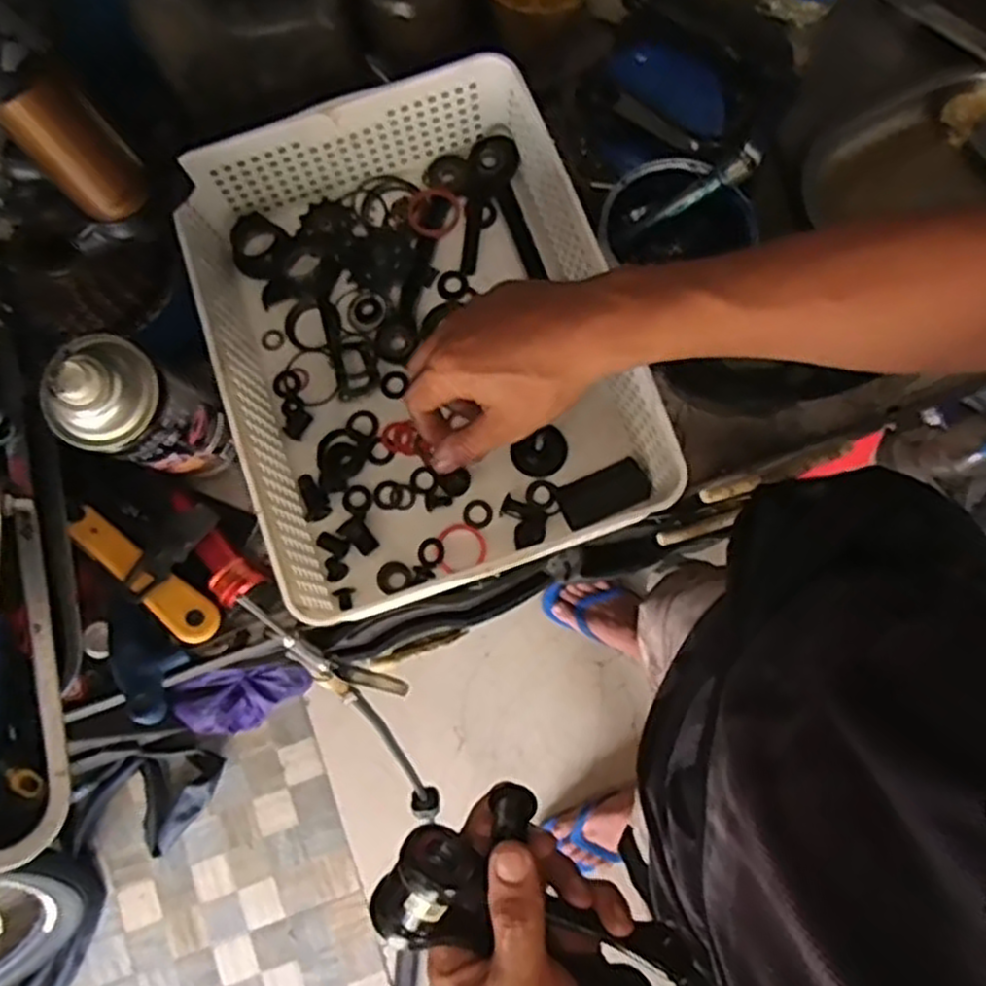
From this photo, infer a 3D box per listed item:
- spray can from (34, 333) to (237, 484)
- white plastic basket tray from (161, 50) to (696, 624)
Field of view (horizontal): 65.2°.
[{"bbox_3d":[-0.208,-0.044,0.457,0.057,0.155,0.058,0,79,0],"label":"spray can"},{"bbox_3d":[-0.053,-0.104,0.517,0.247,0.086,0.331,-19,80,-3],"label":"white plastic basket tray"}]

